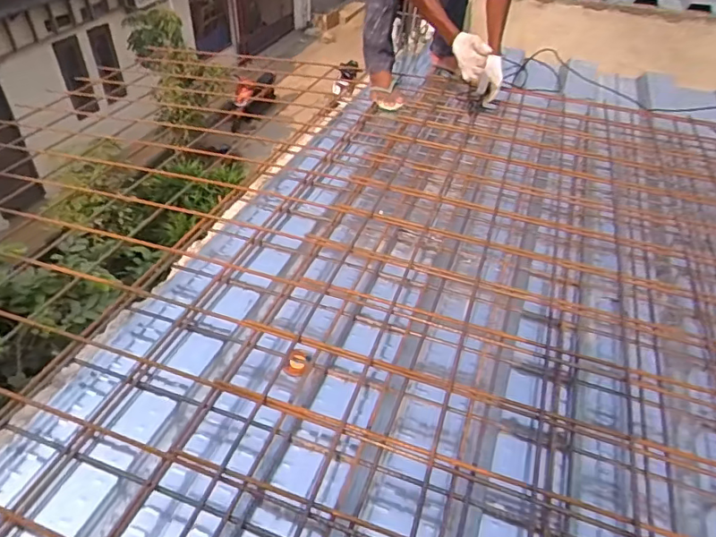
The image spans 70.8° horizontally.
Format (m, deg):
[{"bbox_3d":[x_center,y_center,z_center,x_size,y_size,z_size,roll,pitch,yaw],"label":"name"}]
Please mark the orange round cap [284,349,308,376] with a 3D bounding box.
[{"bbox_3d":[-0.119,0.185,0.986,0.044,0.021,0.049,18,43,19],"label":"orange round cap"}]

